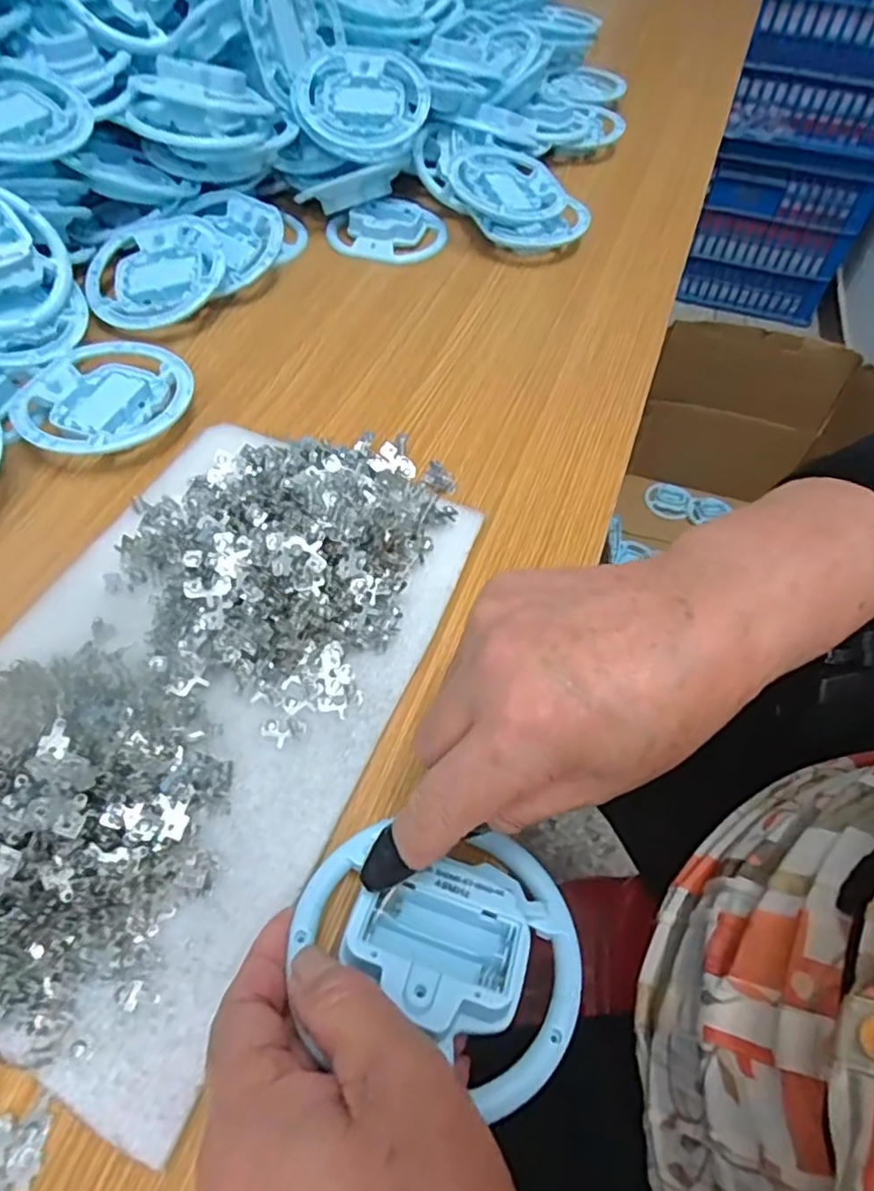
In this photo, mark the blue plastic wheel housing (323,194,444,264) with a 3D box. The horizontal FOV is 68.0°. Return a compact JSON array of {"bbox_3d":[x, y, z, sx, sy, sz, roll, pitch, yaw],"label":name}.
[{"bbox_3d":[-0.042,-0.310,0.552,0.099,0.023,0.064,0,55,-4],"label":"blue plastic wheel housing"}]

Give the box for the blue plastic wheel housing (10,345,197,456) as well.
[{"bbox_3d":[-0.206,-0.119,0.405,0.103,0.022,0.096,-17,57,-15],"label":"blue plastic wheel housing"}]

